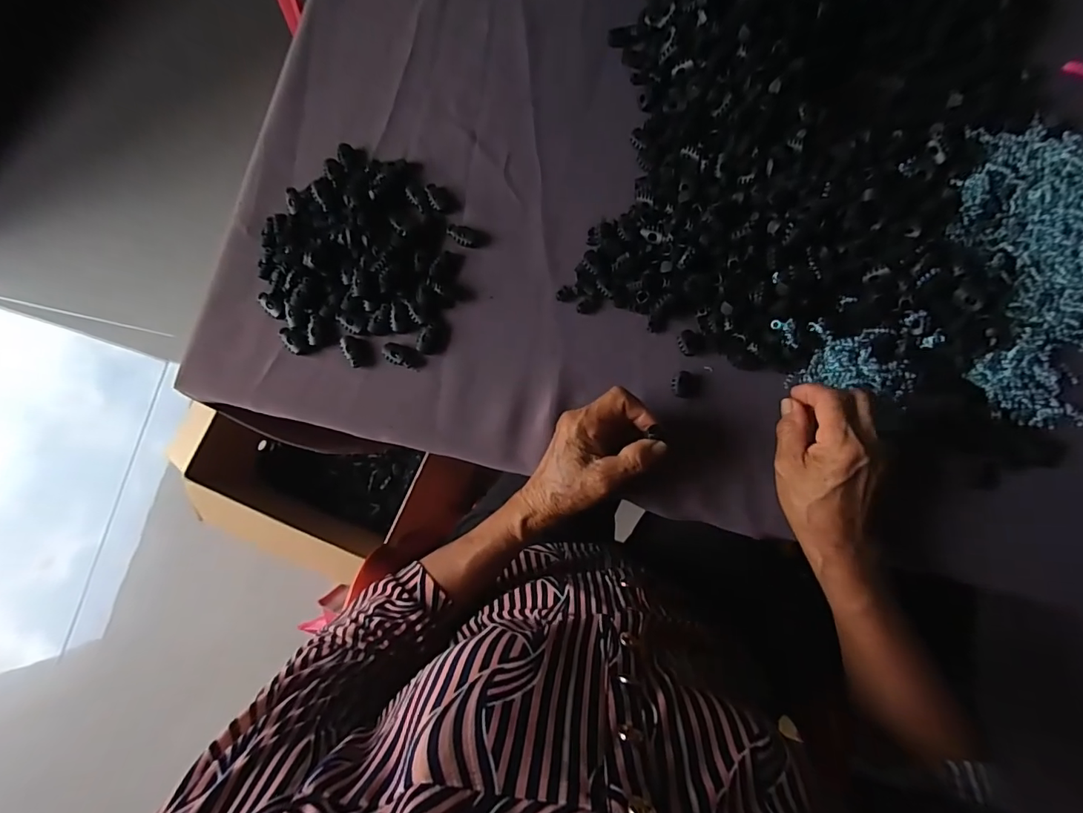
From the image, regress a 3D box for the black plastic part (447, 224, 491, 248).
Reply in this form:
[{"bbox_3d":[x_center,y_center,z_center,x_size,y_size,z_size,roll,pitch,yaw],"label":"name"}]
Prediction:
[{"bbox_3d":[-0.067,-0.154,0.432,0.038,0.005,0.018,15,82,4],"label":"black plastic part"}]

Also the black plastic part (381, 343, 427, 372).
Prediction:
[{"bbox_3d":[-0.121,-0.044,0.417,0.038,0.007,0.017,20,82,4],"label":"black plastic part"}]

